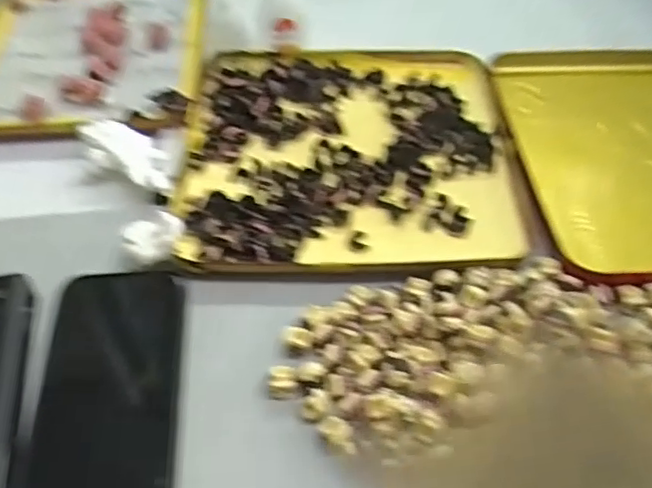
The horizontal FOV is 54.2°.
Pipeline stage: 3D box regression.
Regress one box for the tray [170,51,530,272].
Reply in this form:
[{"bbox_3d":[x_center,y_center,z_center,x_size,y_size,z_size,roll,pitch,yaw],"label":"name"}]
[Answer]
[{"bbox_3d":[0.018,-0.074,0.486,0.242,0.016,0.241,-1,49,0],"label":"tray"}]

